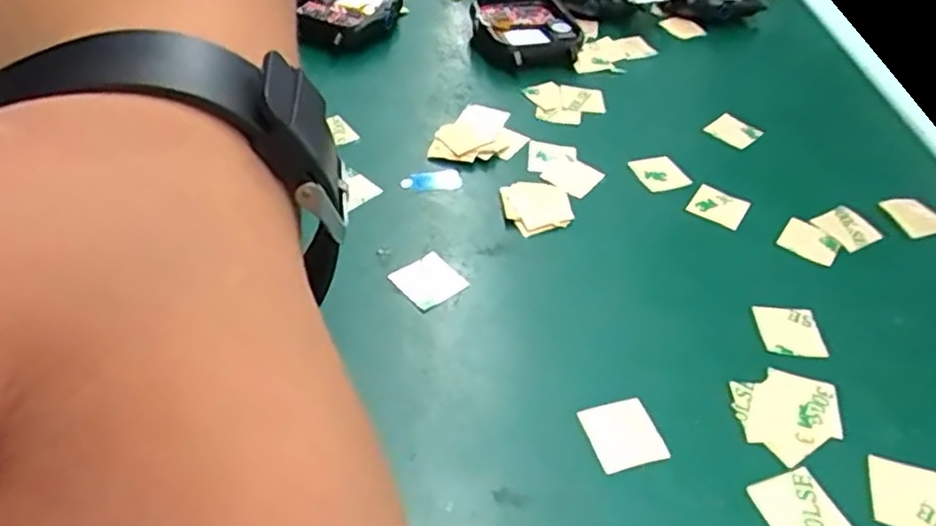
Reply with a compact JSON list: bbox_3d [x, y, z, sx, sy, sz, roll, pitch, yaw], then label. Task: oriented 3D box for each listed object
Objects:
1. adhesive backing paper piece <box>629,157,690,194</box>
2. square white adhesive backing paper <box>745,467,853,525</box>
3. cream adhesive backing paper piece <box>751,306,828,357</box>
[{"bbox_3d":[0.061,-0.029,0.214,0.015,0.004,0.013,-12,48,-18],"label":"adhesive backing paper piece"},{"bbox_3d":[0.067,0.050,0.137,0.015,0.004,0.015,-12,46,-16],"label":"square white adhesive backing paper"},{"bbox_3d":[0.082,0.017,0.172,0.015,0.004,0.014,3,49,3],"label":"cream adhesive backing paper piece"}]

